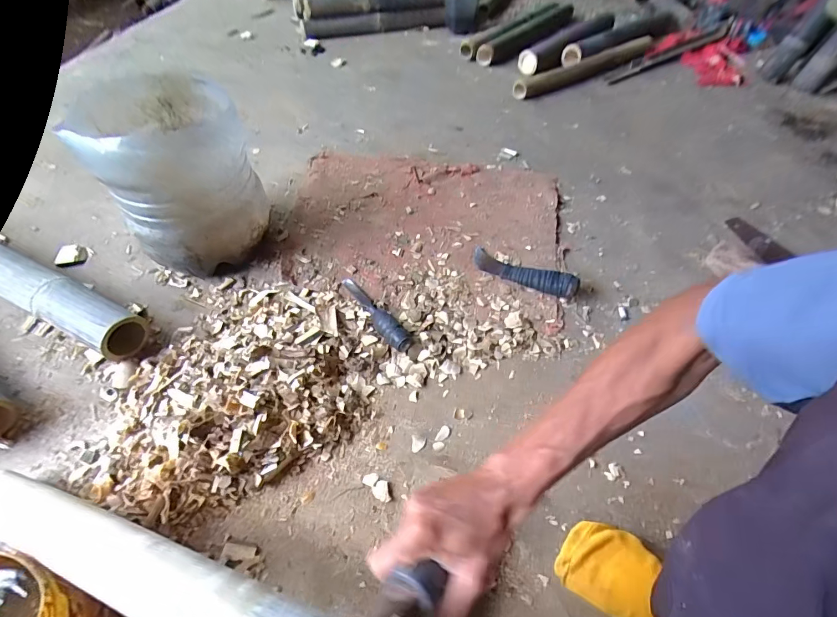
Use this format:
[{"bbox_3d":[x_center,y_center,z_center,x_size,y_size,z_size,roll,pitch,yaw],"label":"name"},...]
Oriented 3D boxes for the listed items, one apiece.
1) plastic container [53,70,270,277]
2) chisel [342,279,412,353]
[{"bbox_3d":[-0.412,-0.226,0.738,0.219,0.272,0.253,-24,56,-18],"label":"plastic container"},{"bbox_3d":[-0.074,-0.001,0.710,0.036,0.033,0.196,-26,56,-20],"label":"chisel"}]

